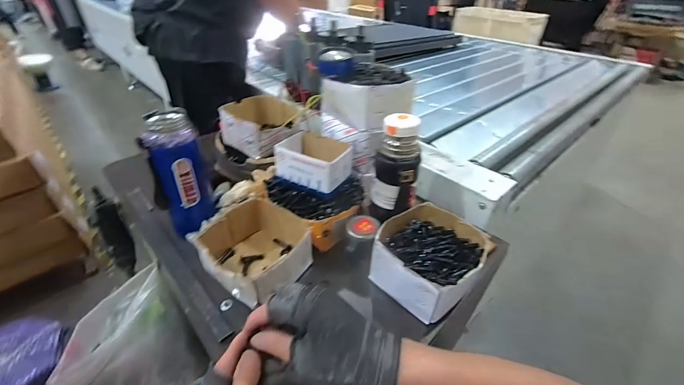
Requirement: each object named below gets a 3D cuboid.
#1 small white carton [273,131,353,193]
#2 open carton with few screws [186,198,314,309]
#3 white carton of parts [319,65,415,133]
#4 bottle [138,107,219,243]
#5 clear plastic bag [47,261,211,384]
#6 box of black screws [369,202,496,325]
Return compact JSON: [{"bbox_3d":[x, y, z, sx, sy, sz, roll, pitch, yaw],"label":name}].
[{"bbox_3d":[-0.050,-0.059,0.566,0.119,0.061,0.098,19,40,21],"label":"small white carton"},{"bbox_3d":[-0.135,0.096,0.499,0.144,0.079,0.145,27,43,29],"label":"open carton with few screws"},{"bbox_3d":[0.052,-0.189,0.596,0.157,0.082,0.135,-28,47,-35],"label":"white carton of parts"},{"bbox_3d":[-0.274,-0.029,0.523,0.088,0.192,0.077,-16,40,-23],"label":"bottle"},{"bbox_3d":[-0.446,0.291,0.635,0.162,0.246,0.212,26,42,28],"label":"clear plastic bag"},{"bbox_3d":[0.136,0.099,0.494,0.156,0.068,0.147,-29,47,-36],"label":"box of black screws"}]

